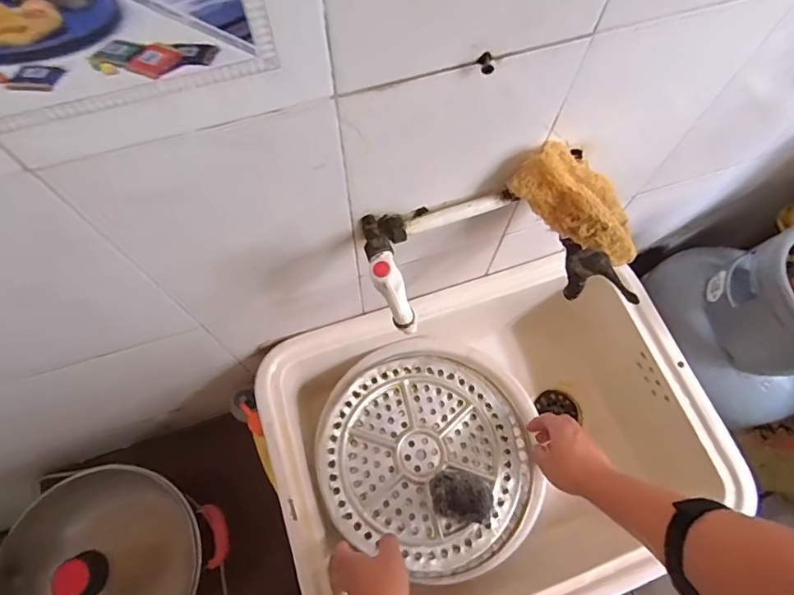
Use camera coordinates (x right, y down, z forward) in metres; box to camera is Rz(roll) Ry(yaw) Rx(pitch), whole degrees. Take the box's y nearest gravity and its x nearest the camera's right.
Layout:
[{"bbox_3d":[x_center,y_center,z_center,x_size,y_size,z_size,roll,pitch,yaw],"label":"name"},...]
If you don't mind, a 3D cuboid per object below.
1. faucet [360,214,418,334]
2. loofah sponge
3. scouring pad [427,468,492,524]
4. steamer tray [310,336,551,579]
[{"bbox_3d":[-0.006,-0.031,0.469,0.045,0.084,0.119,-6,67,-3],"label":"faucet"},{"bbox_3d":[0.189,-0.095,0.489,0.157,0.054,0.060,36,69,-14],"label":"loofah sponge"},{"bbox_3d":[0.088,0.268,0.645,0.086,0.045,0.060,10,67,4],"label":"scouring pad"},{"bbox_3d":[0.048,0.218,0.690,0.307,0.036,0.318,0,67,-1],"label":"steamer tray"}]

